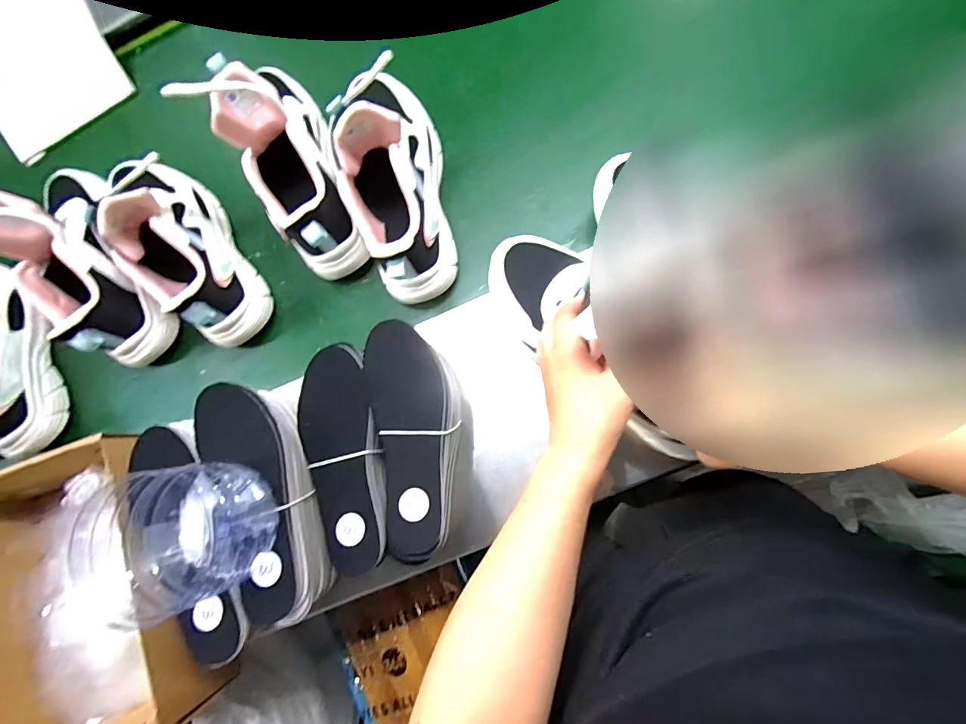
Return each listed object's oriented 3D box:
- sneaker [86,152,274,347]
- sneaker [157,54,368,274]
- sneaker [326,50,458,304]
[{"bbox_3d":[-0.345,-0.125,0.483,0.079,0.130,0.226,-37,84,7],"label":"sneaker"},{"bbox_3d":[-0.214,-0.222,0.456,0.084,0.147,0.245,-29,85,8],"label":"sneaker"},{"bbox_3d":[-0.094,-0.199,0.454,0.082,0.139,0.257,-11,87,9],"label":"sneaker"}]

